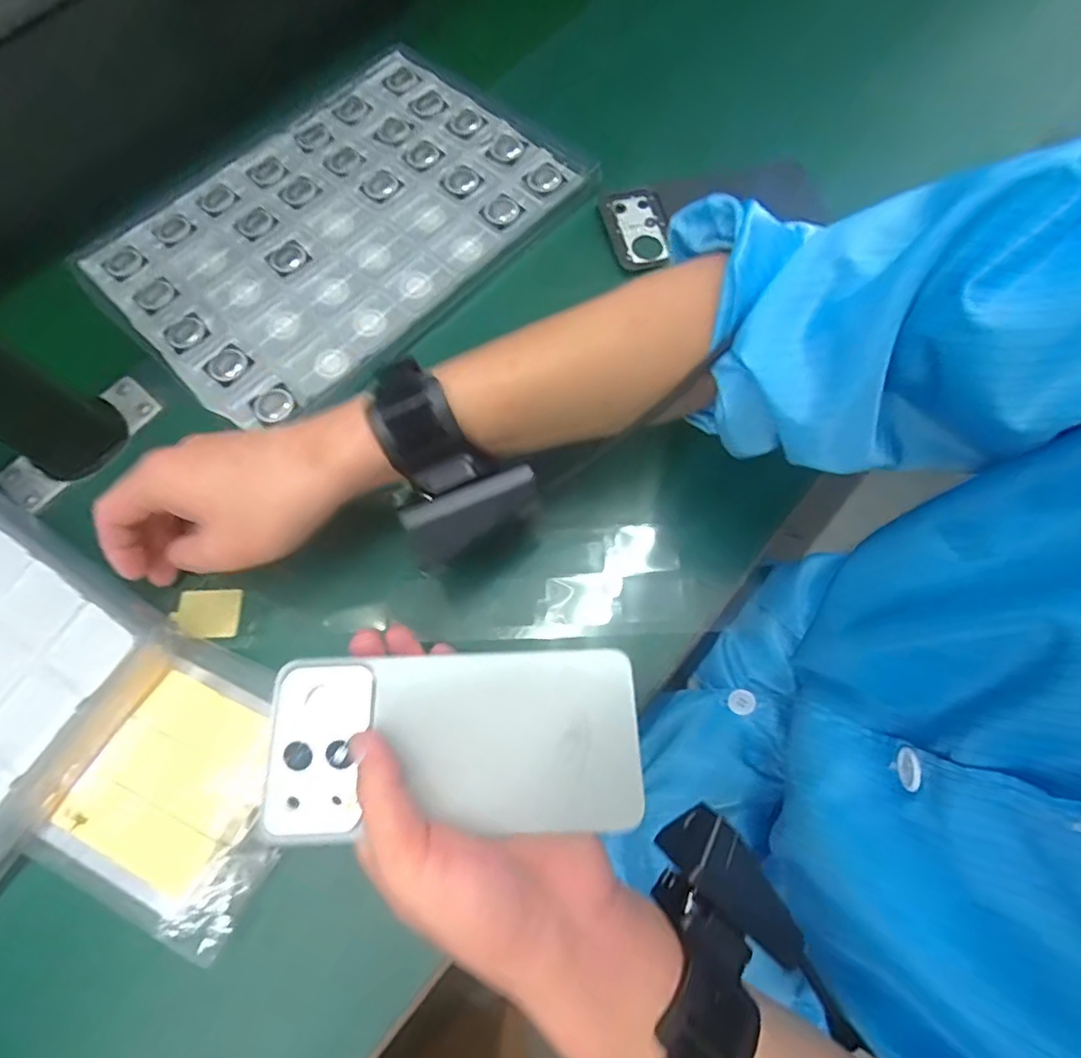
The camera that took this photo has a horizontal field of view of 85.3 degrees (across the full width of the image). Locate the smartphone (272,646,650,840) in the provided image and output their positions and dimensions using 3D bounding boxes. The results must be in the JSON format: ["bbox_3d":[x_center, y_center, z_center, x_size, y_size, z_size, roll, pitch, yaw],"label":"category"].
[{"bbox_3d":[-0.036,0.088,0.249,0.155,0.011,0.073,1,67,0],"label":"smartphone"}]

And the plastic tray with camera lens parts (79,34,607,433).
[{"bbox_3d":[-0.151,-0.227,0.421,0.241,0.013,0.307,41,76,14],"label":"plastic tray with camera lens parts"}]

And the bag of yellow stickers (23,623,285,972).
[{"bbox_3d":[-0.172,0.127,0.292,0.112,0.012,0.119,24,70,12],"label":"bag of yellow stickers"}]

